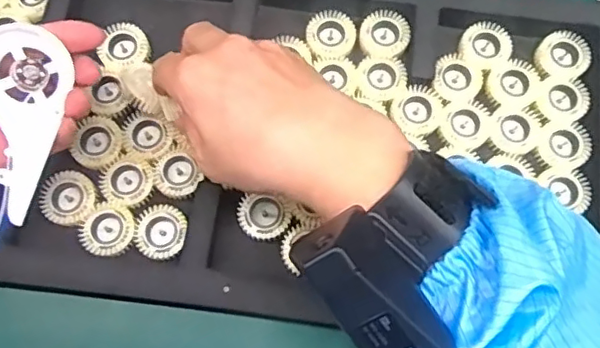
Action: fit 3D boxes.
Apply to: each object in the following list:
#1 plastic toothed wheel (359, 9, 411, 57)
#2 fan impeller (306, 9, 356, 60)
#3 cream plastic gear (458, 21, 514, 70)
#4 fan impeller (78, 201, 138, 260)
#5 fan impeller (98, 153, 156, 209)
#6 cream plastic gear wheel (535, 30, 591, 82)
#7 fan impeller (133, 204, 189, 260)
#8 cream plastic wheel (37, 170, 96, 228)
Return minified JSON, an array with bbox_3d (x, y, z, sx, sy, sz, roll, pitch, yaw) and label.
[{"bbox_3d":[0.055,-0.089,0.377,0.031,0.014,0.026,10,72,4],"label":"plastic toothed wheel"},{"bbox_3d":[0.020,-0.089,0.377,0.030,0.010,0.031,0,71,0],"label":"fan impeller"},{"bbox_3d":[0.118,-0.082,0.375,0.031,0.011,0.028,19,73,7],"label":"cream plastic gear"},{"bbox_3d":[-0.113,0.033,0.345,0.032,0.005,0.032,0,71,0],"label":"fan impeller"},{"bbox_3d":[-0.104,0.004,0.355,0.033,0.008,0.030,20,73,7],"label":"fan impeller"},{"bbox_3d":[0.166,-0.074,0.372,0.032,0.018,0.031,0,71,0],"label":"cream plastic gear wheel"},{"bbox_3d":[-0.081,0.034,0.343,0.031,0.012,0.031,0,71,0],"label":"fan impeller"},{"bbox_3d":[-0.138,0.014,0.349,0.031,0.009,0.030,0,71,0],"label":"cream plastic wheel"}]

